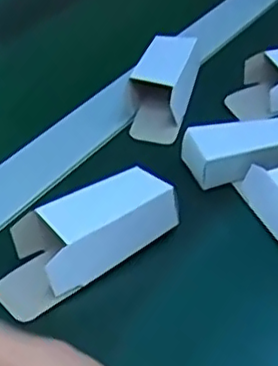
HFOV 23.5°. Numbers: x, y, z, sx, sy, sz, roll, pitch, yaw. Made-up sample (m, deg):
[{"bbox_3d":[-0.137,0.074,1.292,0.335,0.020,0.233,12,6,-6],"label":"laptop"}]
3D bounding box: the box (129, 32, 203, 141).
[{"bbox_3d":[0.023,-0.088,0.616,0.058,0.033,0.132,11,40,9],"label":"box"}]

